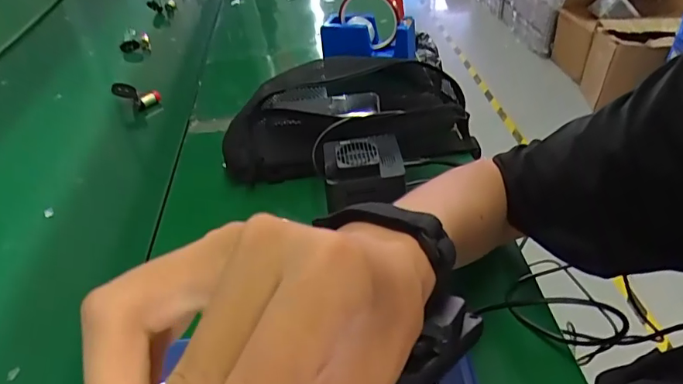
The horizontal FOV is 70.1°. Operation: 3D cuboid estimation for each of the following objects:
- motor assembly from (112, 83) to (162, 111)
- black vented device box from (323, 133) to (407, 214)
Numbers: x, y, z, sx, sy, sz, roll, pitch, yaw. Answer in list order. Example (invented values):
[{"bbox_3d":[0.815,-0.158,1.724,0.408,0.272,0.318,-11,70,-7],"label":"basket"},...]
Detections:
[{"bbox_3d":[-0.294,-0.138,0.698,0.061,0.040,0.023,-12,39,-9],"label":"motor assembly"},{"bbox_3d":[0.022,-0.022,0.495,0.079,0.052,0.081,-6,38,-1],"label":"black vented device box"}]

